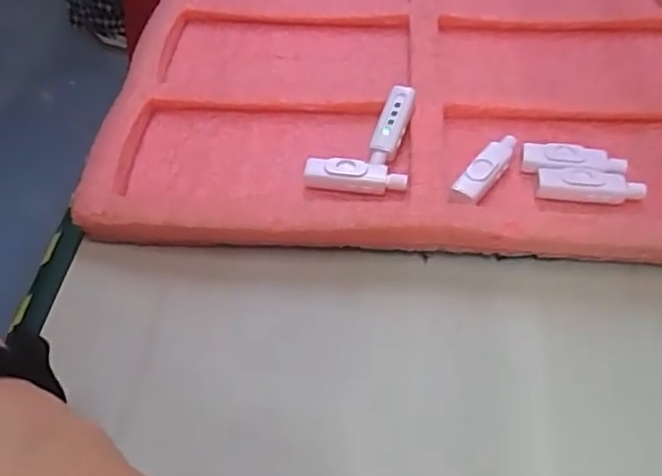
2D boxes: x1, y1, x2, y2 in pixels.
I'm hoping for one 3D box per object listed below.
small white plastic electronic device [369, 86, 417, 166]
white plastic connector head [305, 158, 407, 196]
[{"bbox_3d":[0.035,-0.065,0.353,0.016,0.009,0.051,15,71,15],"label":"small white plastic electronic device"},{"bbox_3d":[0.013,-0.036,0.332,0.055,0.008,0.014,7,53,7],"label":"white plastic connector head"}]

